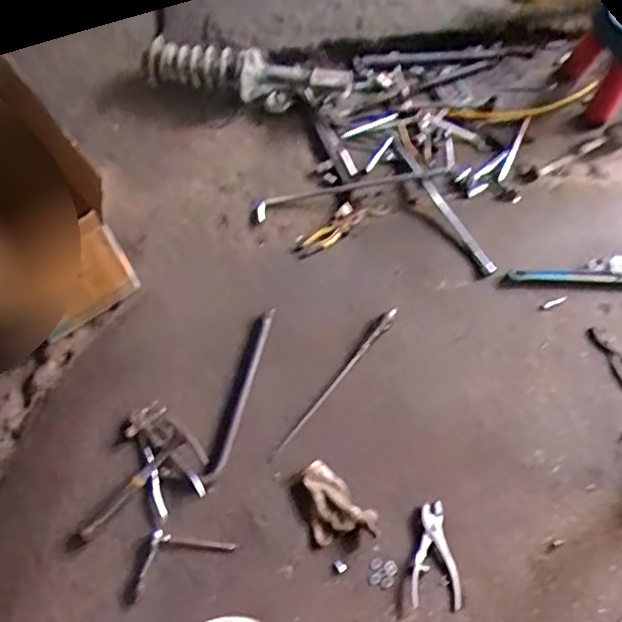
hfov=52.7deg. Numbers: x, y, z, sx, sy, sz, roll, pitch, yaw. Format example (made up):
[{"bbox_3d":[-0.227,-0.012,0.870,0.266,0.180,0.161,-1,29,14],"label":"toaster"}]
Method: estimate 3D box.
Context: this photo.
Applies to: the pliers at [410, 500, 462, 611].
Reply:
[{"bbox_3d":[0.251,0.491,1.269,0.095,0.013,0.197,3,67,3],"label":"pliers"}]

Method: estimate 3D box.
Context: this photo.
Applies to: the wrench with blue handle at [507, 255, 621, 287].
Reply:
[{"bbox_3d":[0.643,-0.093,1.485,0.343,0.048,0.073,0,67,1],"label":"wrench with blue handle"}]

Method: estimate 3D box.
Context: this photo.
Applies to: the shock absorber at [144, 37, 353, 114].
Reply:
[{"bbox_3d":[-0.147,-0.588,1.570,0.489,0.149,0.118,-3,64,-30],"label":"shock absorber"}]

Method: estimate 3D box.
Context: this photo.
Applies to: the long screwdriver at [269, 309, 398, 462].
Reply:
[{"bbox_3d":[0.060,0.158,1.404,0.026,0.025,0.433,36,72,15],"label":"long screwdriver"}]

